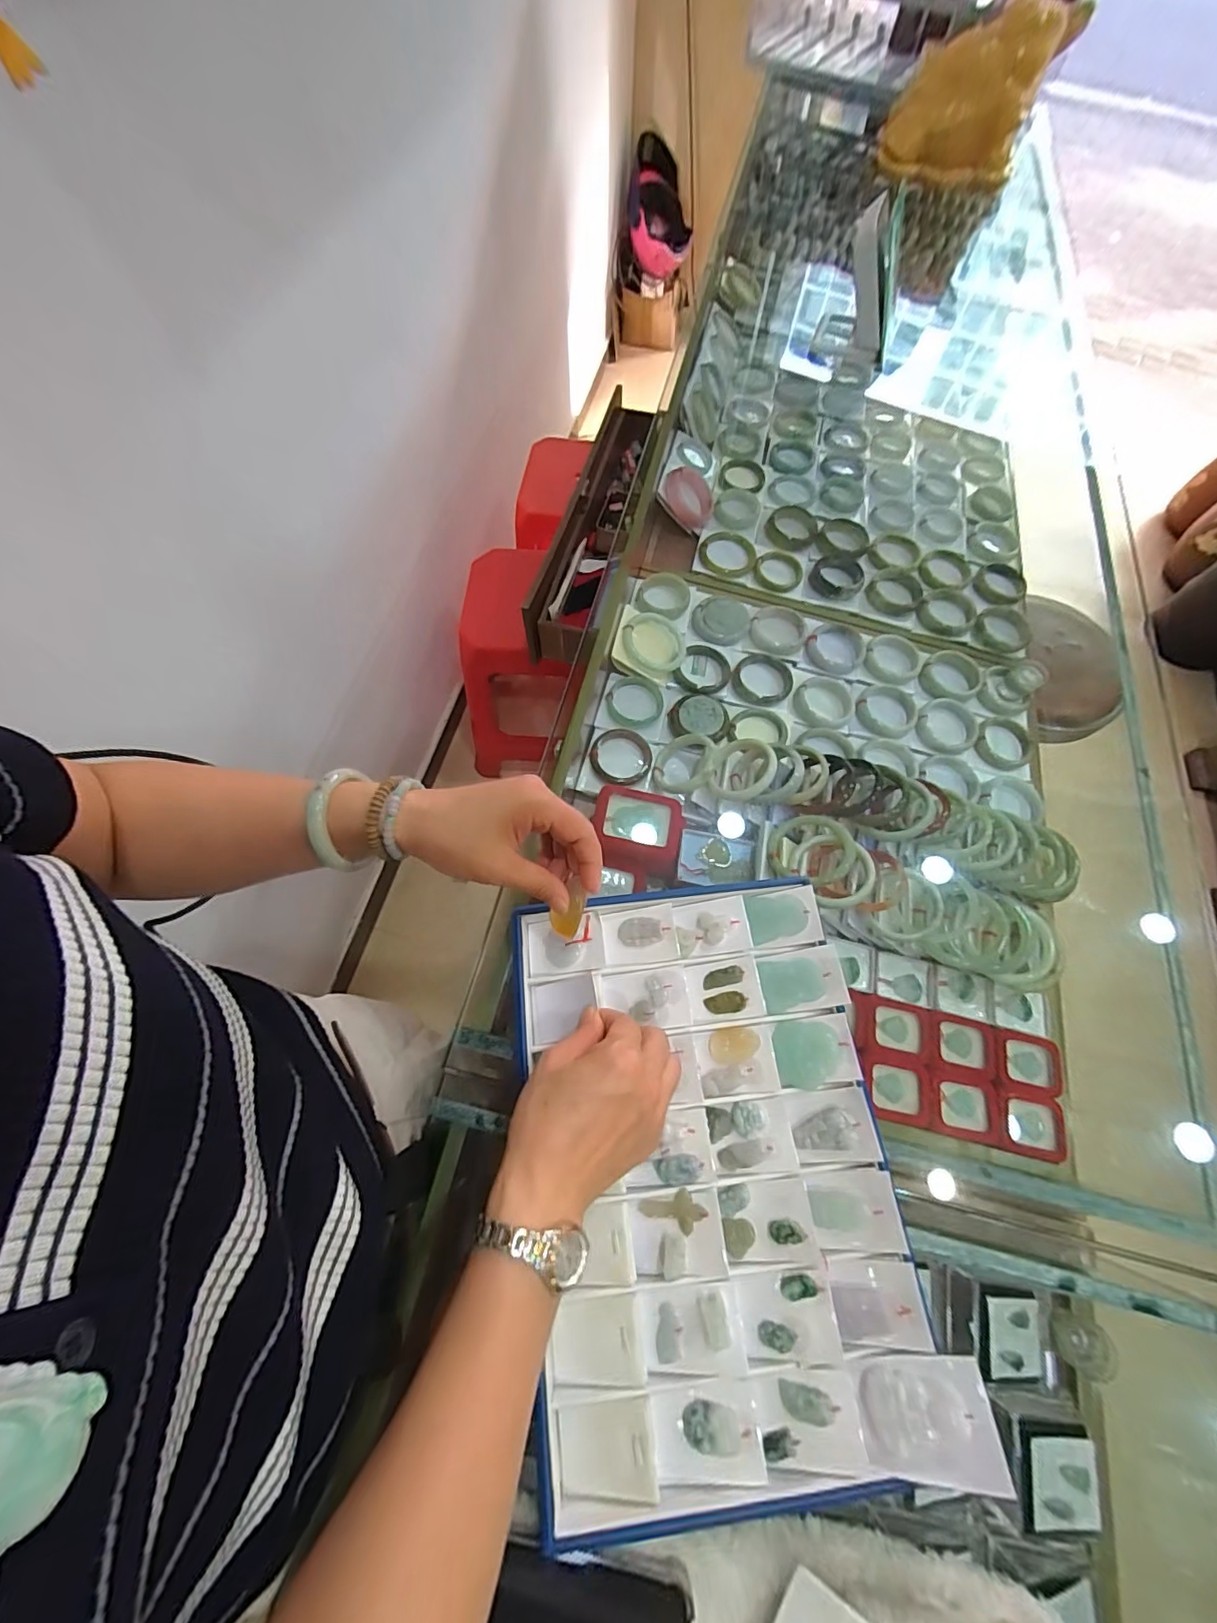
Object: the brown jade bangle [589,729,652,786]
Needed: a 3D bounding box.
[{"bbox_3d":[0.014,-0.060,0.595,0.068,0.008,0.069,0,67,-1],"label":"brown jade bangle"}]

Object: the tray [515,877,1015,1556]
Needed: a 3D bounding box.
[{"bbox_3d":[0.064,0.224,0.366,0.236,0.029,0.340,-7,67,-4],"label":"tray"}]

